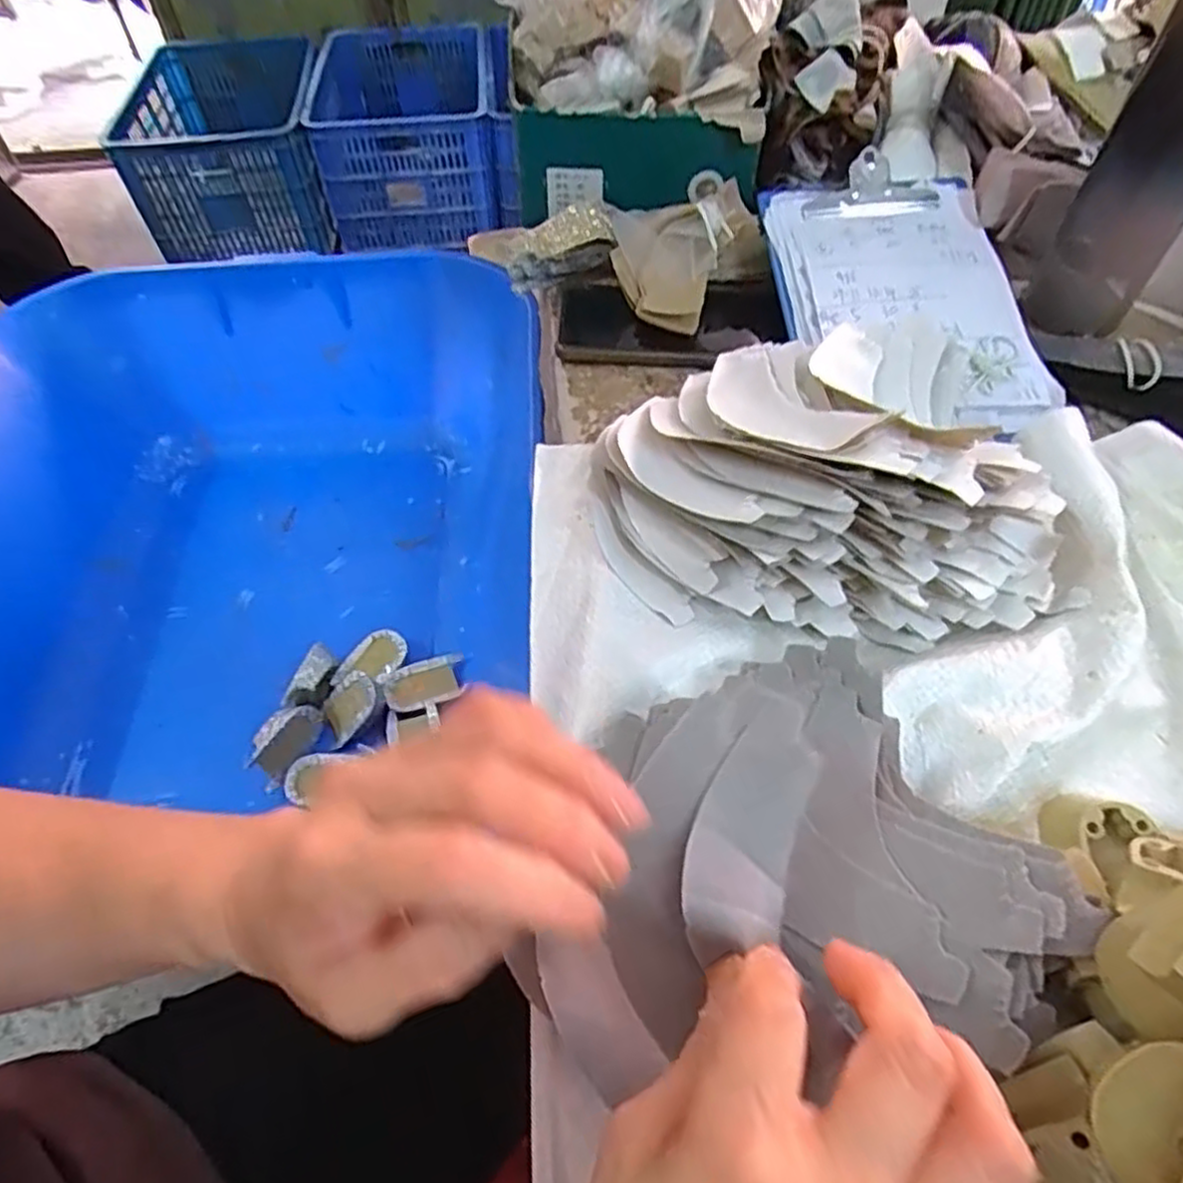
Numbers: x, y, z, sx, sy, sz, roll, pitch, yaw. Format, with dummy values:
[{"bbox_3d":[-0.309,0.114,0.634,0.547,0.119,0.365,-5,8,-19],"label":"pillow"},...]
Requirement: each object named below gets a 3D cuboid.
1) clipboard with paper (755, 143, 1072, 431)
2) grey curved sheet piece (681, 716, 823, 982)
[{"bbox_3d":[0.200,-0.195,0.473,0.147,0.016,0.212,-5,64,-2],"label":"clipboard with paper"},{"bbox_3d":[0.051,0.078,0.239,0.033,0.007,0.079,20,68,4],"label":"grey curved sheet piece"}]

